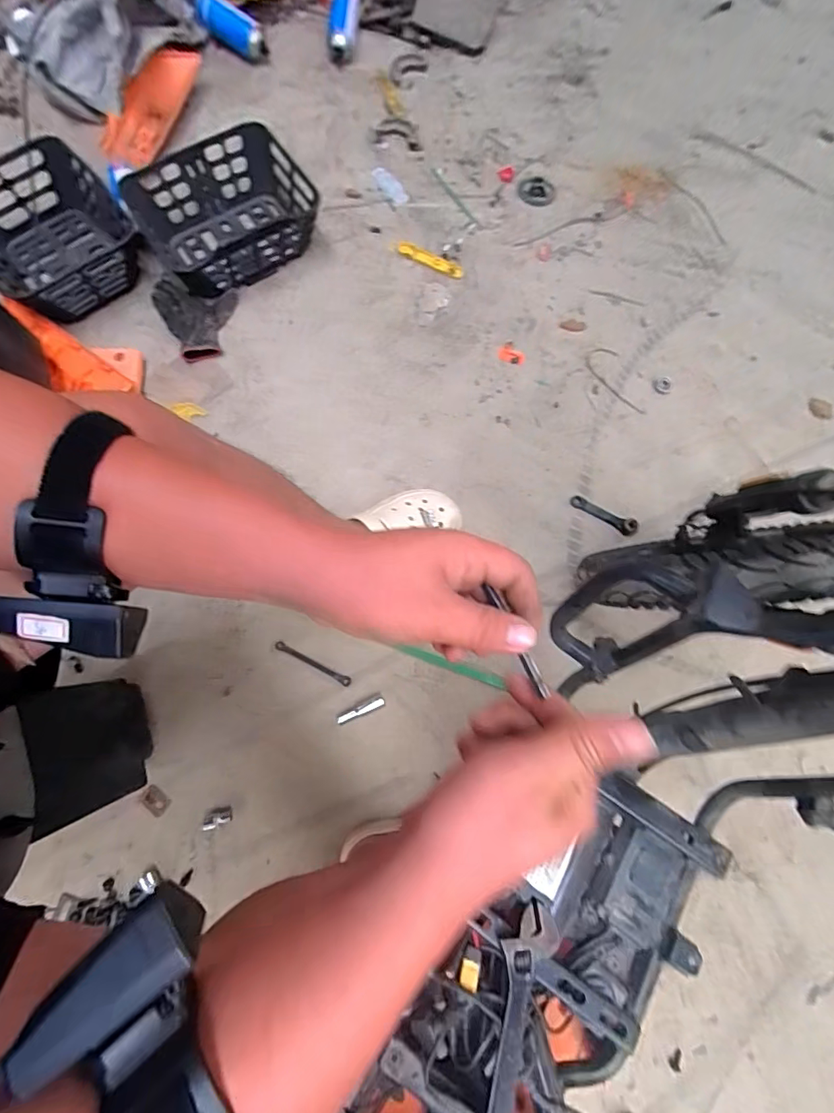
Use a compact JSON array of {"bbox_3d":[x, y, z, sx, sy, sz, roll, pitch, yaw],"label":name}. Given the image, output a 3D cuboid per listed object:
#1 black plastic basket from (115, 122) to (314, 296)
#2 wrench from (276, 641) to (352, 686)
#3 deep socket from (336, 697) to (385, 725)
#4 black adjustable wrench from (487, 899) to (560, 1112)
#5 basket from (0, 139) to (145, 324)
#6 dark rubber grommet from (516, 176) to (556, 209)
[{"bbox_3d":[-0.380,-0.678,0.935,0.312,0.118,0.257,-34,79,-10],"label":"black plastic basket"},{"bbox_3d":[-0.174,0.180,0.779,0.140,0.006,0.015,26,76,5],"label":"wrench"},{"bbox_3d":[-0.092,0.249,0.751,0.082,0.019,0.018,-23,77,-7],"label":"deep socket"},{"bbox_3d":[0.082,0.415,0.400,0.044,0.014,0.197,20,62,4],"label":"black adjustable wrench"},{"bbox_3d":[-0.703,-0.613,0.884,0.269,0.111,0.300,-44,80,-11],"label":"basket"},{"bbox_3d":[0.272,-0.834,1.057,0.082,0.009,0.082,0,75,-1],"label":"dark rubber grommet"}]

